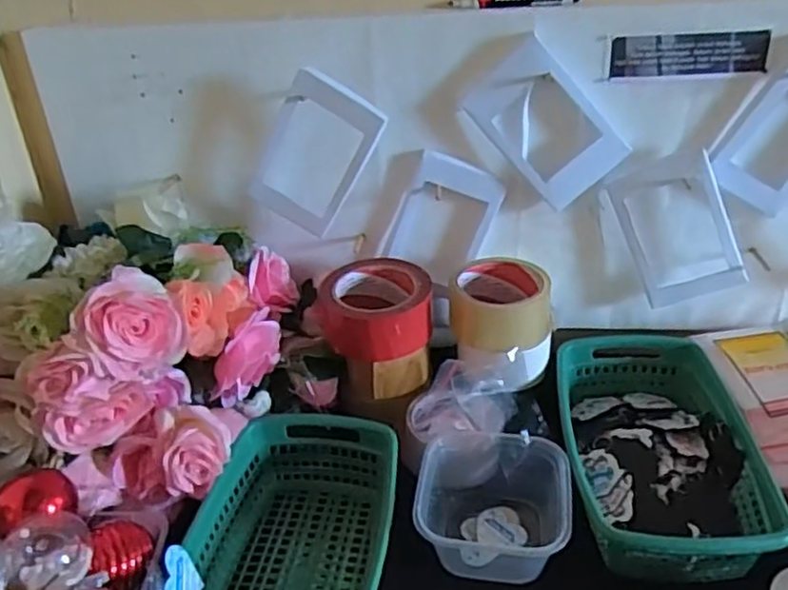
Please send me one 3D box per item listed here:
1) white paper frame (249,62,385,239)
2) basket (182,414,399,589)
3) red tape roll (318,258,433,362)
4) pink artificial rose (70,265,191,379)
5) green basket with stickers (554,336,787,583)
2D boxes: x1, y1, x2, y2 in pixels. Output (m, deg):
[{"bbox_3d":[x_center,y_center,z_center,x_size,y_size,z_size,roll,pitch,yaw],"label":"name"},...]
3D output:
[{"bbox_3d":[-0.074,-0.127,0.639,0.086,0.145,0.018,32,36,-1],"label":"white paper frame"},{"bbox_3d":[-0.079,0.200,0.537,0.151,0.069,0.246,2,32,9],"label":"basket"},{"bbox_3d":[-0.017,0.012,0.658,0.102,0.061,0.106,-3,31,2],"label":"red tape roll"},{"bbox_3d":[-0.205,0.023,0.529,0.081,0.075,0.051,-25,37,-31],"label":"pink artificial rose"},{"bbox_3d":[0.225,0.129,0.603,0.150,0.056,0.246,-1,31,5],"label":"green basket with stickers"}]

